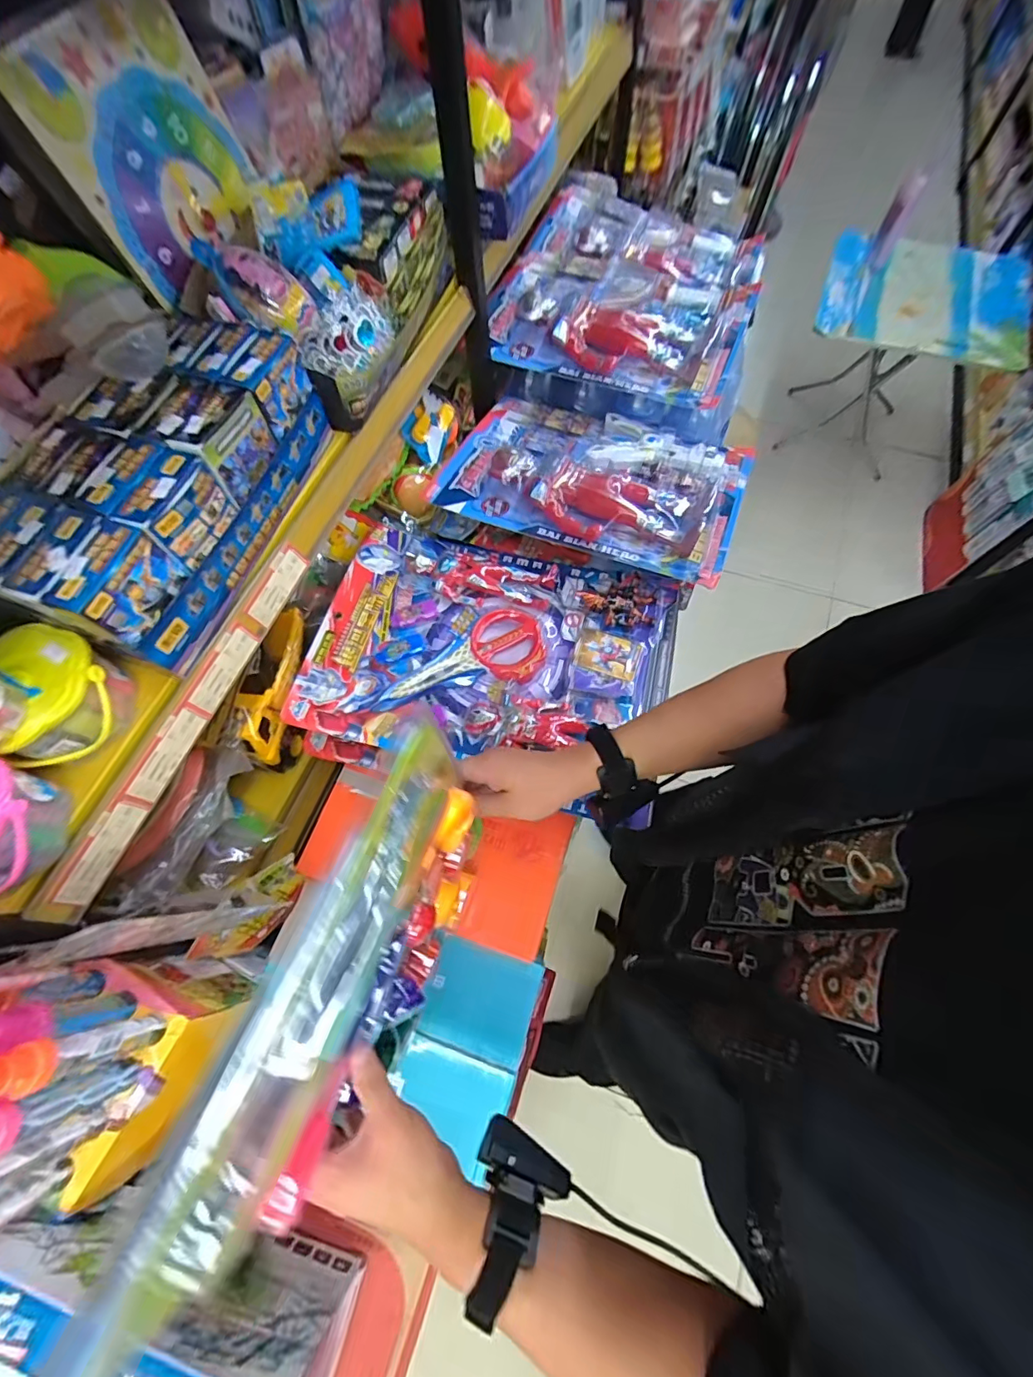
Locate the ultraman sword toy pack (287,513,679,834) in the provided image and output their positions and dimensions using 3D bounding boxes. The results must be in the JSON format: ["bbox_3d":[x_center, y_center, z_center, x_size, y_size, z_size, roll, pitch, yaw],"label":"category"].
[{"bbox_3d":[-0.045,-0.062,0.703,0.476,0.045,0.359,17,66,10],"label":"ultraman sword toy pack"}]

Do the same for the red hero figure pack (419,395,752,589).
[{"bbox_3d":[0.122,-0.344,0.778,0.434,0.061,0.312,18,58,11],"label":"red hero figure pack"}]

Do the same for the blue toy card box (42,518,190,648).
[{"bbox_3d":[-0.319,-0.084,0.409,0.036,0.060,0.078,16,66,9],"label":"blue toy card box"}]

